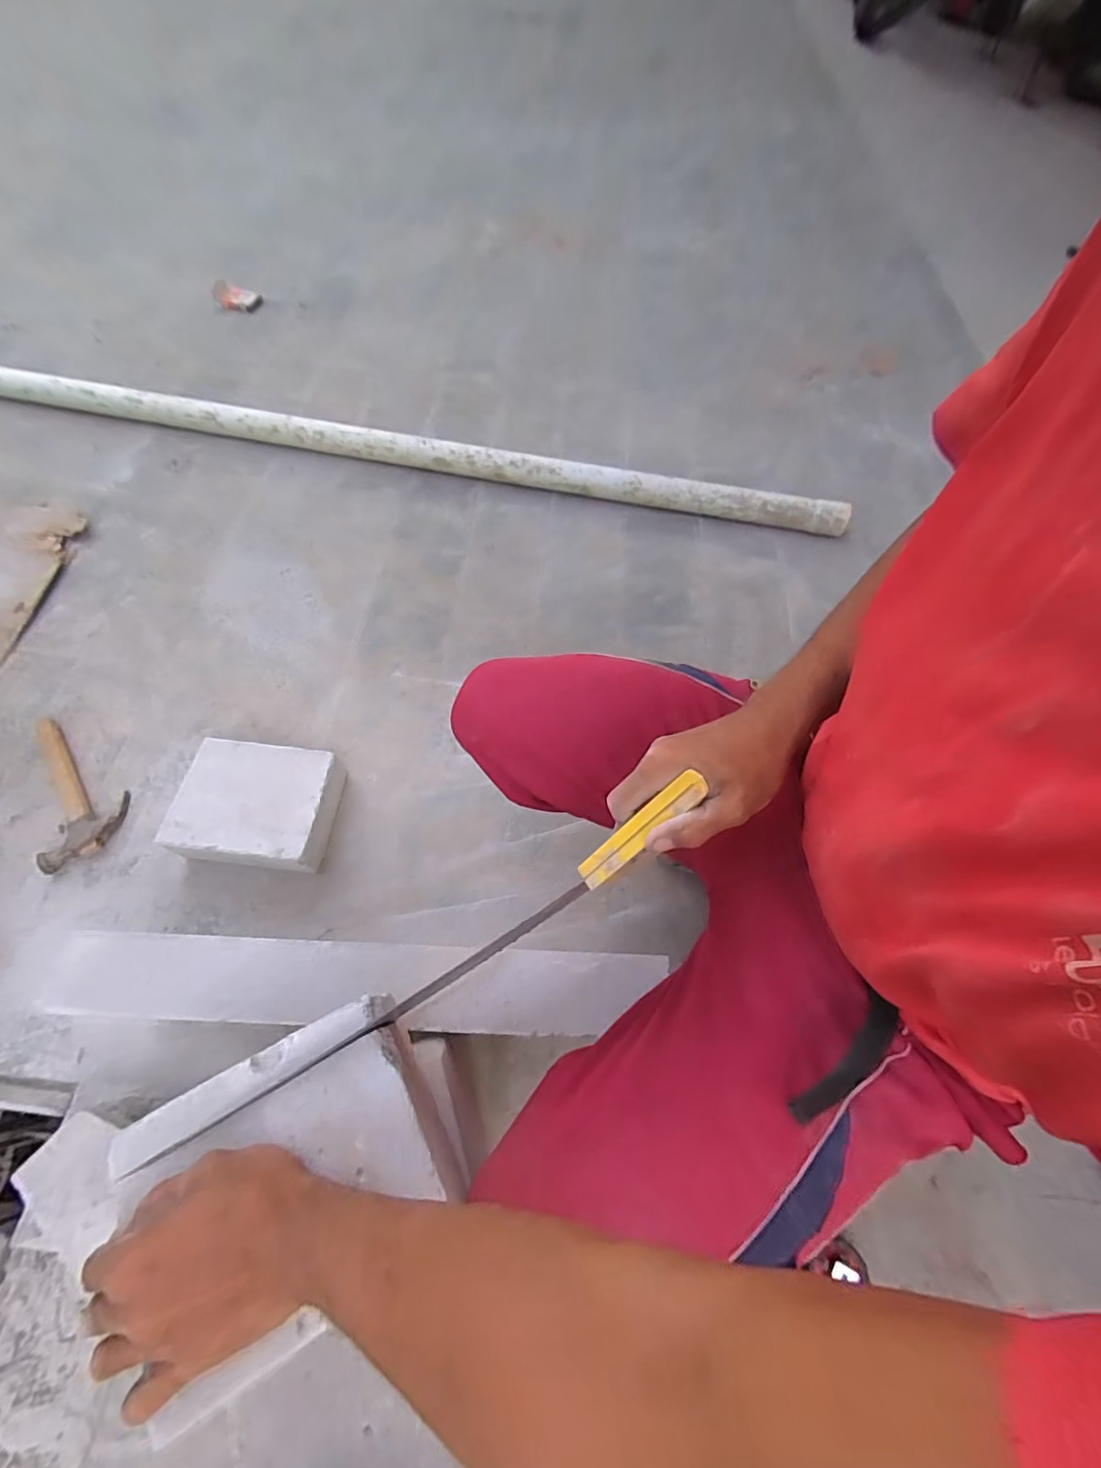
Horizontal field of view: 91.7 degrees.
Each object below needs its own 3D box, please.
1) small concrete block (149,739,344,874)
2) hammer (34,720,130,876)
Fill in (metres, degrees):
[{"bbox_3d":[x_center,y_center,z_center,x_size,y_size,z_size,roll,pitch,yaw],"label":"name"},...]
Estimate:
[{"bbox_3d":[-0.400,0.103,0.756,0.210,0.088,0.164,4,63,0],"label":"small concrete block"},{"bbox_3d":[-0.693,0.064,0.783,0.107,0.028,0.255,-22,69,-19],"label":"hammer"}]

